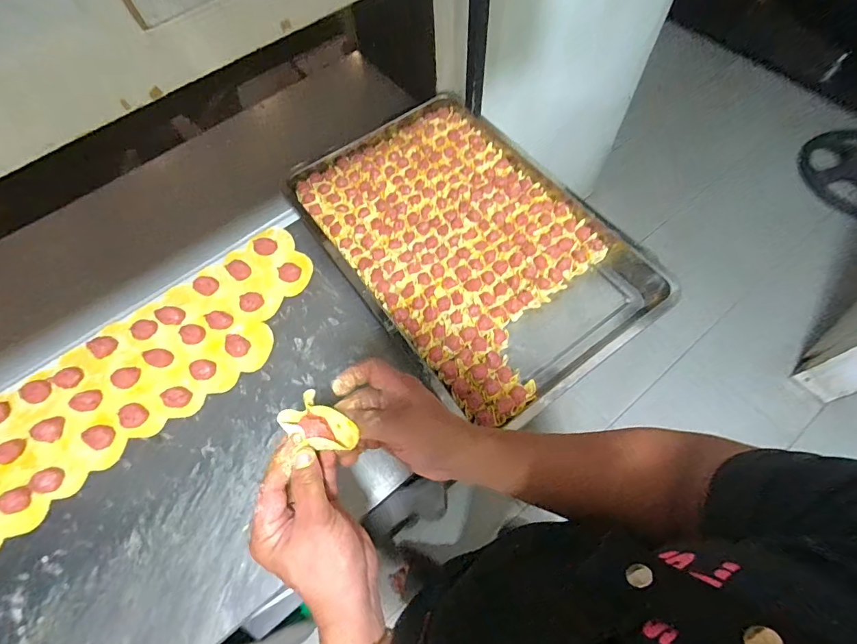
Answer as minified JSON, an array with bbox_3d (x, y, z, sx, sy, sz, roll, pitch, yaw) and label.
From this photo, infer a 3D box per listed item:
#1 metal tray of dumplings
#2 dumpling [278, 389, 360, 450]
[{"bbox_3d":[0.056,-0.142,0.722,0.372,0.069,0.584,-34,67,-12],"label":"metal tray of dumplings"},{"bbox_3d":[-0.097,0.093,0.374,0.061,0.026,0.039,35,71,18],"label":"dumpling"}]

